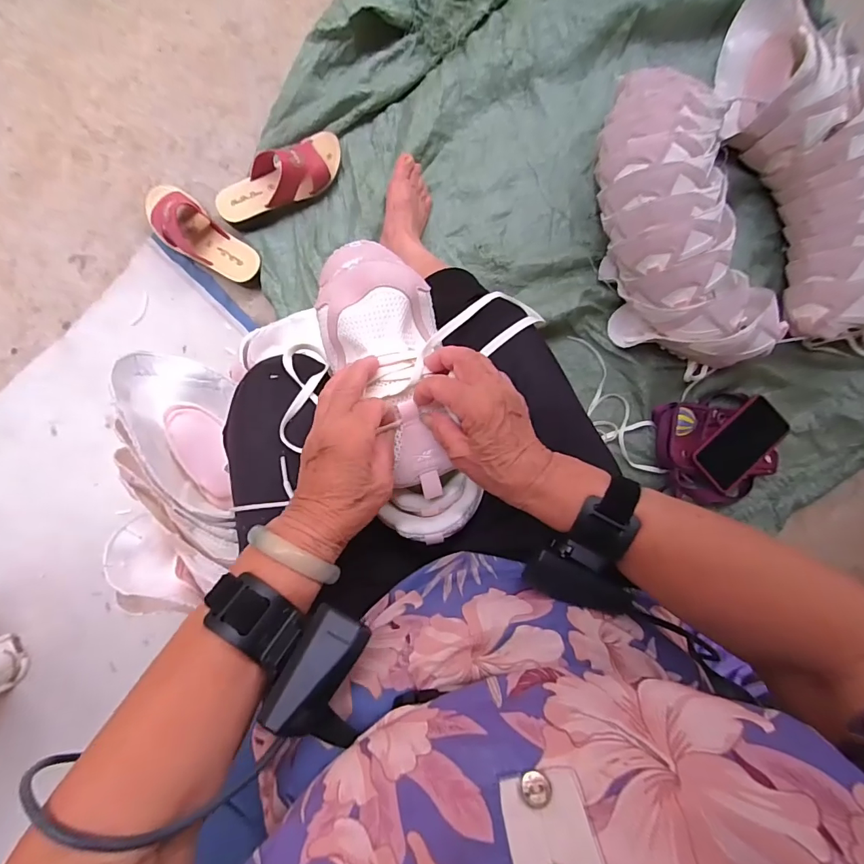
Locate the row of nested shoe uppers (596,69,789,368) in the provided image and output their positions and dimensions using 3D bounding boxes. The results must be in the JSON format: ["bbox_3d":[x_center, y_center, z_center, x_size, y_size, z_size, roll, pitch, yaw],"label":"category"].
[{"bbox_3d":[0.367,-0.308,0.677,0.192,0.143,0.433,-15,88,-1],"label":"row of nested shoe uppers"}]

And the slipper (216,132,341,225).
[{"bbox_3d":[-0.251,-0.421,0.722,0.223,0.063,0.088,-26,88,-1],"label":"slipper"}]

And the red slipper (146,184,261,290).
[{"bbox_3d":[-0.381,-0.318,0.724,0.228,0.061,0.085,41,88,2],"label":"red slipper"}]

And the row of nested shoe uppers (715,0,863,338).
[{"bbox_3d":[0.617,-0.432,0.690,0.214,0.120,0.539,-17,88,-1],"label":"row of nested shoe uppers"}]

